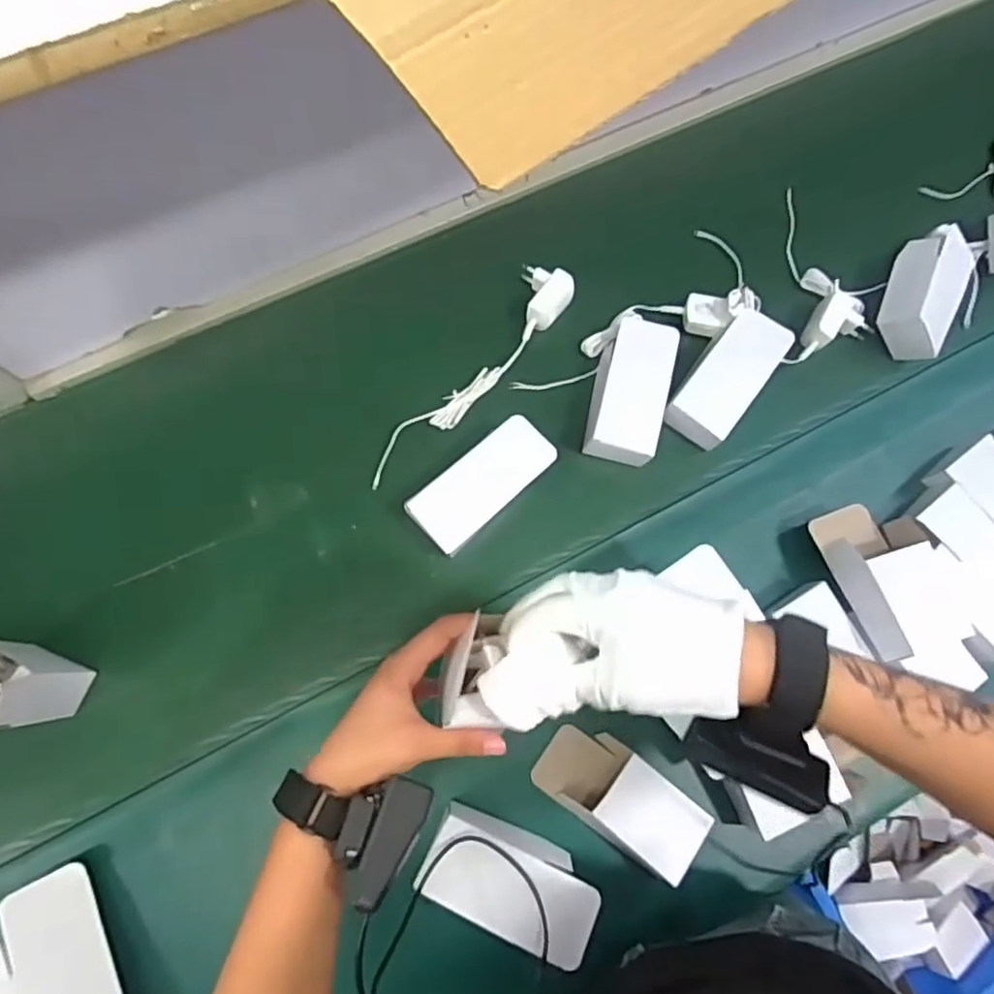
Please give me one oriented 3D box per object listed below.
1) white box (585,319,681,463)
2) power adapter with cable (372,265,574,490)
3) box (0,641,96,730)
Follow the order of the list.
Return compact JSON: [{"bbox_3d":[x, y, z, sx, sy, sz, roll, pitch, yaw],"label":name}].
[{"bbox_3d":[0.139,-0.107,0.674,0.073,0.042,0.160,16,75,0],"label":"white box"},{"bbox_3d":[-0.028,-0.128,0.677,0.051,0.038,0.296,39,76,6],"label":"power adapter with cable"},{"bbox_3d":[-0.400,0.152,0.532,0.072,0.143,0.049,27,75,3],"label":"box"}]

